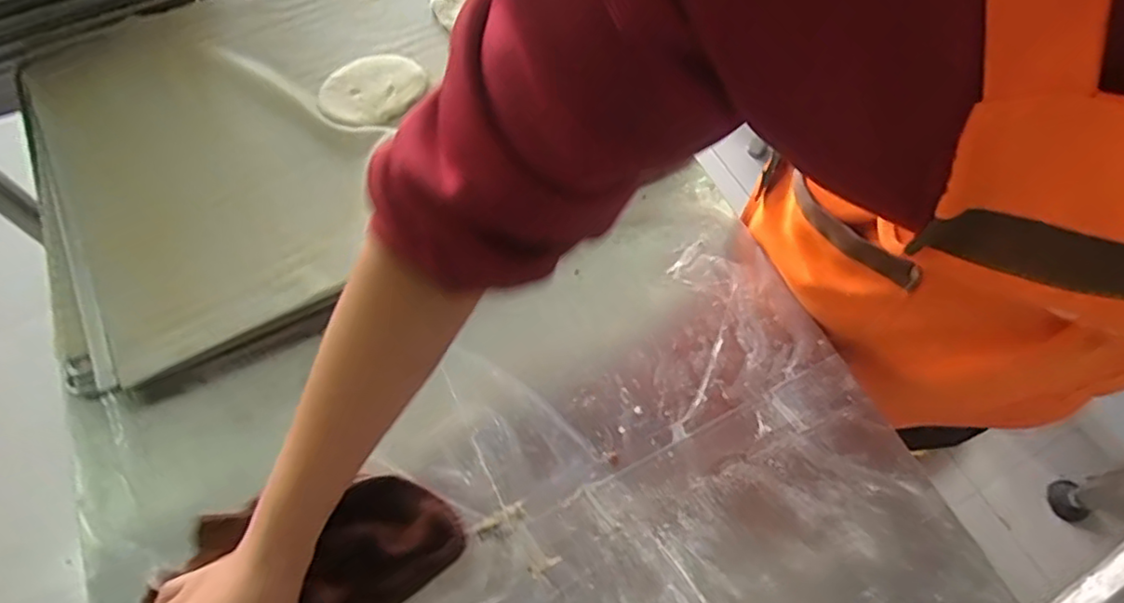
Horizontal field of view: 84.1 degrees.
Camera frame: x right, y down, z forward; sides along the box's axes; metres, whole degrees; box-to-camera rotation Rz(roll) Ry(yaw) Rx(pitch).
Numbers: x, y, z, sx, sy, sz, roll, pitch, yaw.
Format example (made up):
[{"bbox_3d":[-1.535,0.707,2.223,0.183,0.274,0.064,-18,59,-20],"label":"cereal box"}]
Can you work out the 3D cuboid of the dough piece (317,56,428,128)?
[{"bbox_3d":[-0.190,-0.212,0.623,0.107,0.014,0.083,-36,68,-17],"label":"dough piece"}]

